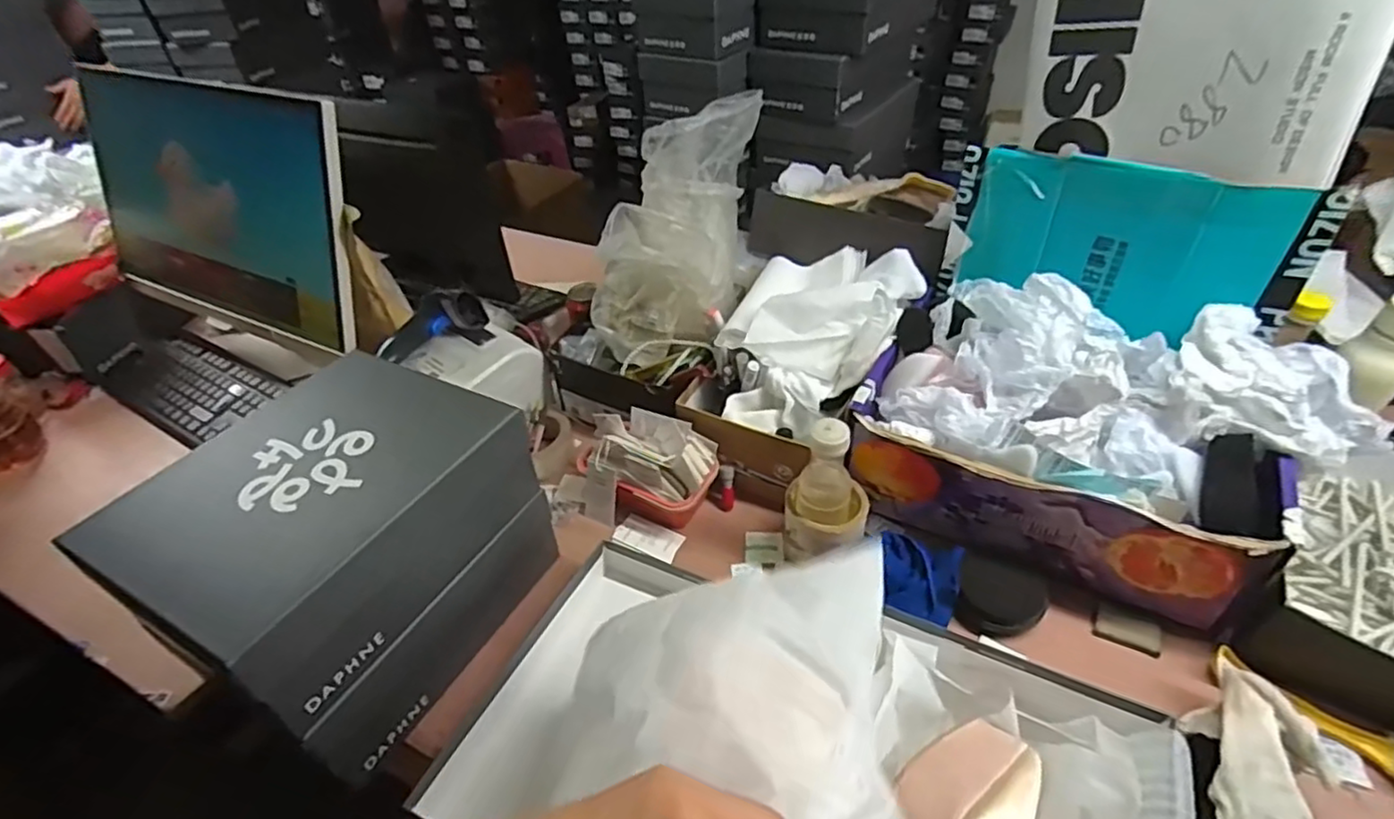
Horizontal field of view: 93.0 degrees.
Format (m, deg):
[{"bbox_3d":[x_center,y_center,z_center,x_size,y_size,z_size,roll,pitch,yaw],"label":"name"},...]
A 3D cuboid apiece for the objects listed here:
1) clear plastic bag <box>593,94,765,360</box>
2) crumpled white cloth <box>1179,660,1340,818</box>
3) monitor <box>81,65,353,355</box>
[{"bbox_3d":[-0.039,-0.248,0.896,0.201,0.247,0.266,6,42,11],"label":"clear plastic bag"},{"bbox_3d":[0.452,0.275,0.529,0.084,0.035,0.145,6,42,12],"label":"crumpled white cloth"},{"bbox_3d":[-0.722,-0.296,0.965,0.590,0.337,0.051,18,23,23],"label":"monitor"}]

